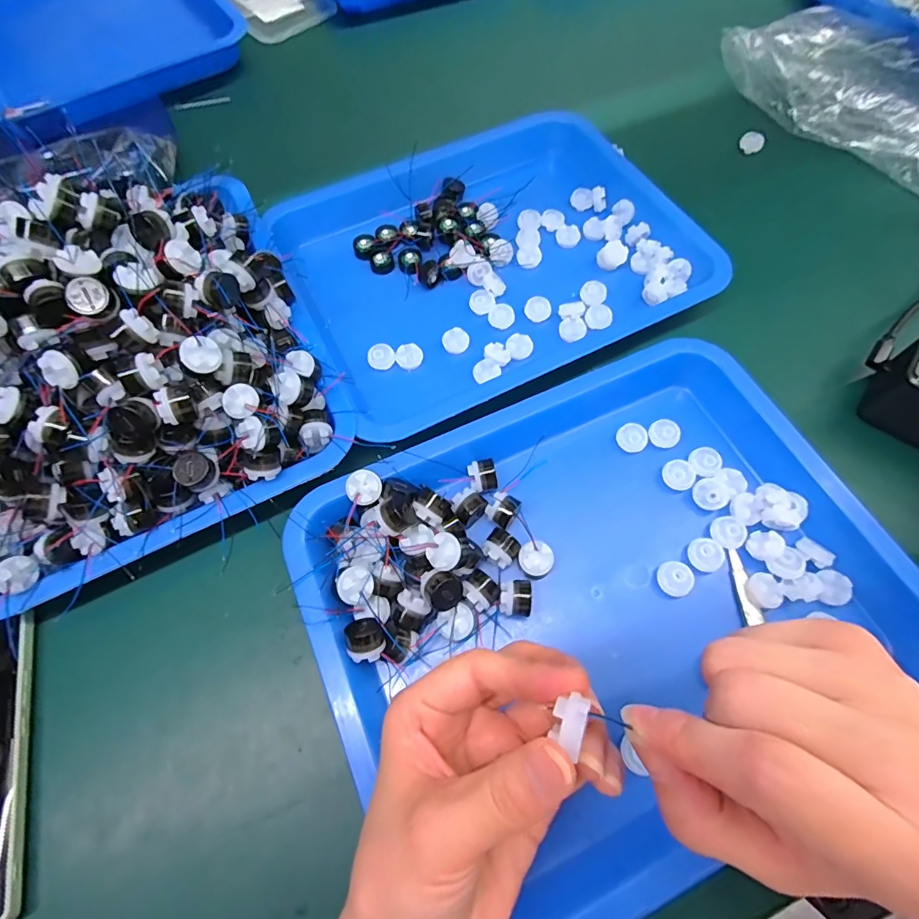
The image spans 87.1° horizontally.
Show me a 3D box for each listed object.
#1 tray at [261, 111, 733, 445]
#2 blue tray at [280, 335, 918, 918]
[{"bbox_3d":[0.022,-0.175,0.407,0.323,0.034,0.259,-25,68,-10],"label":"tray"},{"bbox_3d":[0.079,0.067,0.291,0.328,0.033,0.244,-26,68,-10],"label":"blue tray"}]

